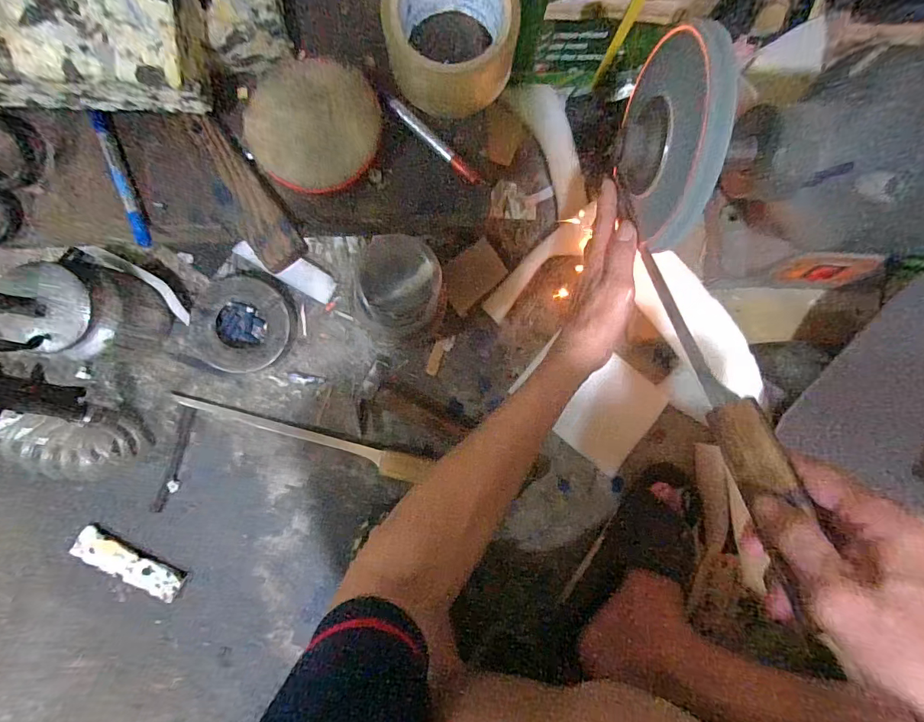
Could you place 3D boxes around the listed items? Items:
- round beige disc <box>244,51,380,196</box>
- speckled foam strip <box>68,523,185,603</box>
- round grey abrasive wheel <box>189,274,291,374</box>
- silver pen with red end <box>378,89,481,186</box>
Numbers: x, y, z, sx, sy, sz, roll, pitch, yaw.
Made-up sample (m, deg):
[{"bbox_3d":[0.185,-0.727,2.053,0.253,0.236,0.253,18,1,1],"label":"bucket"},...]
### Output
[{"bbox_3d":[-0.115,-0.182,0.340,0.098,0.007,0.097,0,92,-4],"label":"round beige disc"},{"bbox_3d":[-0.390,0.239,0.514,0.127,0.008,0.033,30,90,-4],"label":"speckled foam strip"},{"bbox_3d":[-0.255,-0.042,0.514,0.104,0.028,0.106,0,92,-4],"label":"round grey abrasive wheel"},{"bbox_3d":[-0.026,-0.181,0.355,0.104,0.006,0.011,42,86,-2],"label":"silver pen with red end"}]

